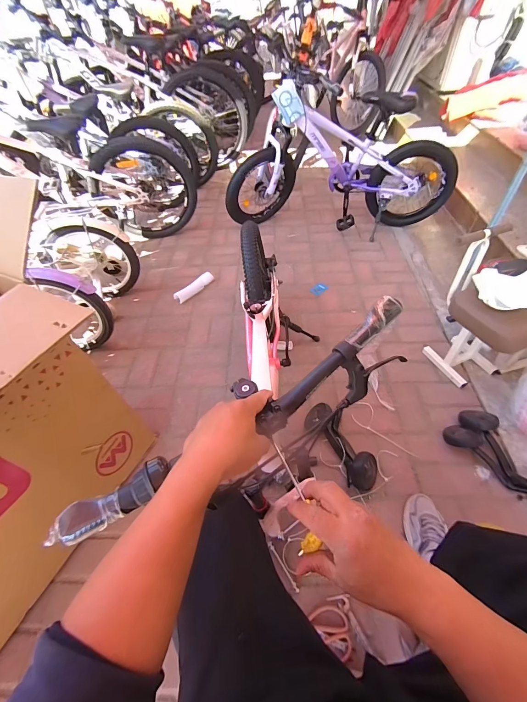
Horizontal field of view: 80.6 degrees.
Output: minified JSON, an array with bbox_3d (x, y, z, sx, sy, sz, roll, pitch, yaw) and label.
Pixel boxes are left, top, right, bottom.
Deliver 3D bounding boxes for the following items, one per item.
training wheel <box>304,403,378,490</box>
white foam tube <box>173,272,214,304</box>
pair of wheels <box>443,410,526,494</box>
[{"bbox_3d":[0.257,0.291,0.988,0.125,0.081,0.289,-22,53,-15],"label":"training wheel"},{"bbox_3d":[-0.336,-0.314,1.525,0.051,0.046,0.232,30,58,25],"label":"white foam tube"},{"bbox_3d":[0.726,0.304,0.967,0.160,0.070,0.273,-35,57,-24],"label":"pair of wheels"}]

